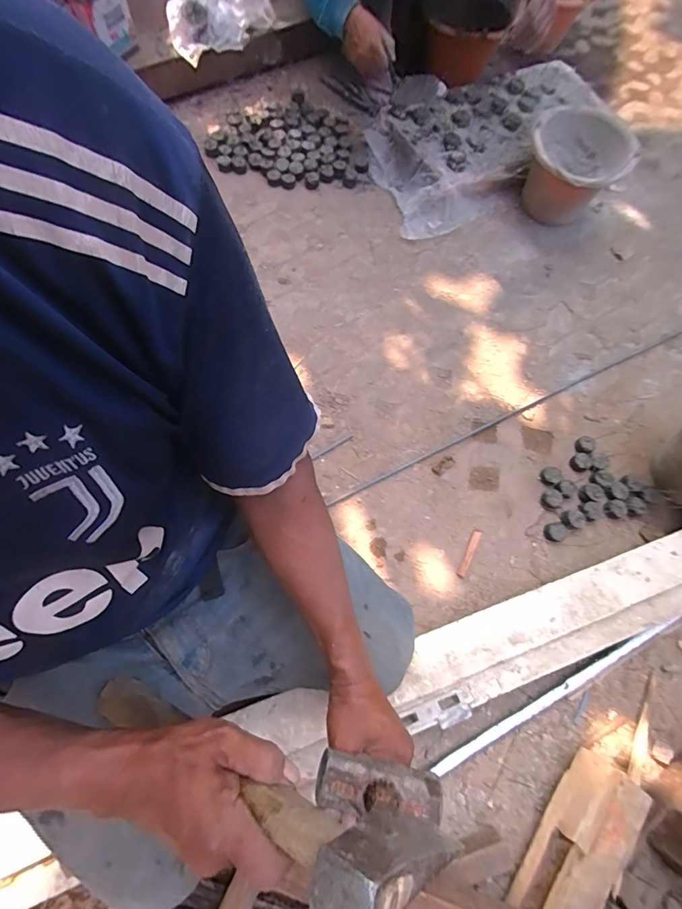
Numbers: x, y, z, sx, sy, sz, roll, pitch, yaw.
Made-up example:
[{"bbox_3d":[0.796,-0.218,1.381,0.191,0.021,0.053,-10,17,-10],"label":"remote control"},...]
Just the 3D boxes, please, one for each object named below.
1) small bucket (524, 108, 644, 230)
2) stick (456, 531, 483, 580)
[{"bbox_3d":[0.579,-0.722,1.044,0.242,0.177,0.292,34,74,9],"label":"small bucket"},{"bbox_3d":[0.241,0.186,0.770,0.017,0.004,0.095,27,73,7],"label":"stick"}]

